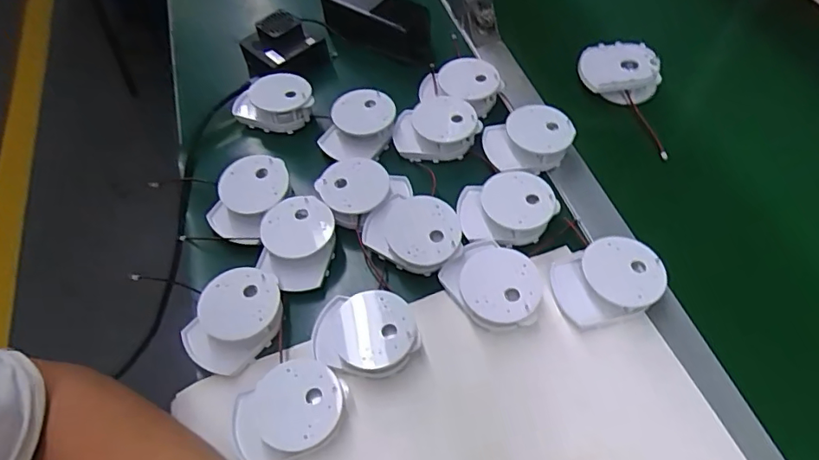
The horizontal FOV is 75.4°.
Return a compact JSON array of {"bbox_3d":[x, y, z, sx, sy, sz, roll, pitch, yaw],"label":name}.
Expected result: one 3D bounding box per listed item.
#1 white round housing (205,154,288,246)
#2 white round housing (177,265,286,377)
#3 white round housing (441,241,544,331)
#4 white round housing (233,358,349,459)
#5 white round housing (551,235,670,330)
[{"bbox_3d":[-0.146,-0.030,0.489,0.061,0.032,0.080,27,61,19],"label":"white round housing"},{"bbox_3d":[-0.141,0.071,0.428,0.059,0.031,0.081,29,61,20],"label":"white round housing"},{"bbox_3d":[0.068,0.046,0.430,0.058,0.040,0.083,-33,60,-19],"label":"white round housing"},{"bbox_3d":[-0.086,0.134,0.386,0.083,0.031,0.059,-17,57,-10],"label":"white round housing"},{"bbox_3d":[0.159,0.041,0.428,0.079,0.029,0.064,-6,55,-2],"label":"white round housing"}]

